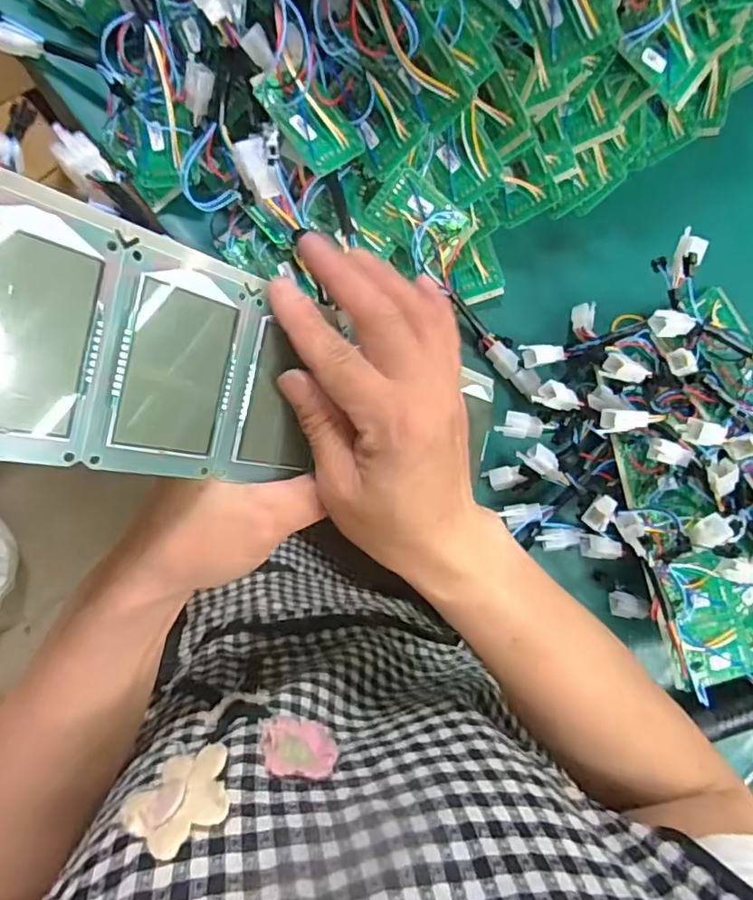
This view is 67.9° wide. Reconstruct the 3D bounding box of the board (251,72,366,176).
[{"bbox_3d":[-0.050,-0.238,0.399,0.047,0.020,0.079,-42,102,-11],"label":"board"}]

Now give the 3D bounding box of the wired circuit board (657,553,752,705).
[{"bbox_3d":[0.304,0.144,0.473,0.154,0.019,0.107,3,76,-20],"label":"wired circuit board"}]

